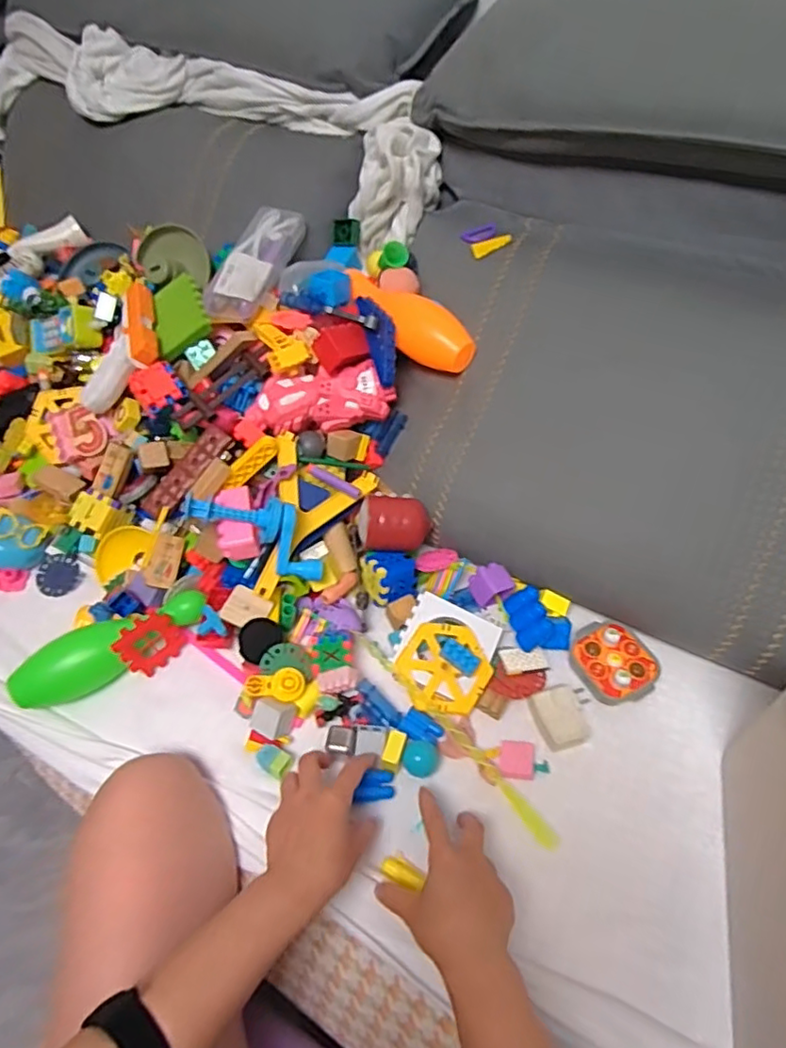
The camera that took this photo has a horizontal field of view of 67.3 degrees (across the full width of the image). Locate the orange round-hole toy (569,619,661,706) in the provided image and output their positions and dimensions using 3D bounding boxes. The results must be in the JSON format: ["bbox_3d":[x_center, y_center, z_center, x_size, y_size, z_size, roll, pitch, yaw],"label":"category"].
[{"bbox_3d":[0.236,0.146,0.631,0.076,0.031,0.088,-27,59,-18],"label":"orange round-hole toy"}]

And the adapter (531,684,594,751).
[{"bbox_3d":[0.177,0.195,0.599,0.061,0.026,0.057,-17,56,-12],"label":"adapter"}]

